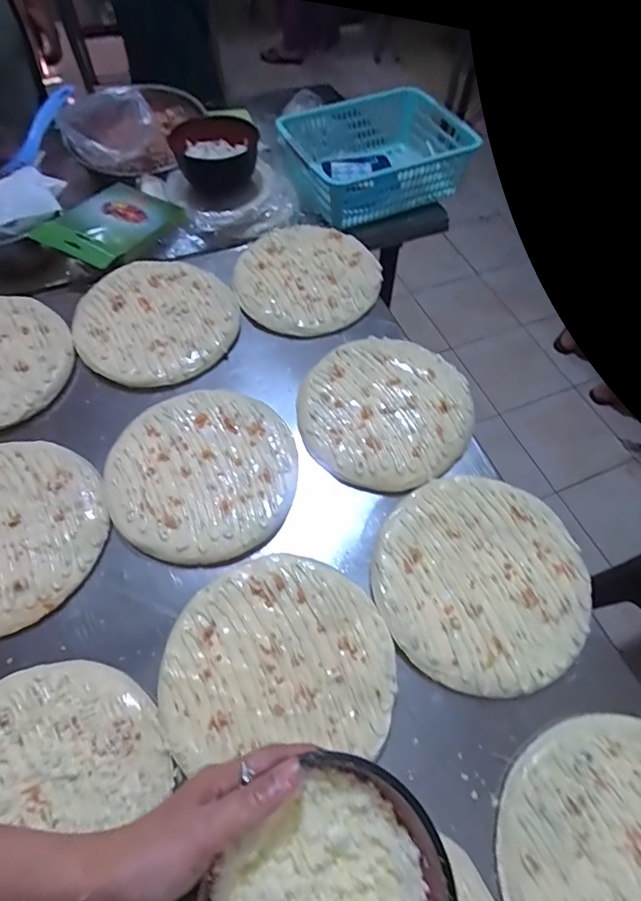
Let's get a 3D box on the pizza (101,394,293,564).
[{"bbox_3d":[-0.126,0.021,0.502,0.196,0.014,0.196,1,60,-1],"label":"pizza"}]

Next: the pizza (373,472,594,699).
[{"bbox_3d":[0.154,0.119,0.448,0.191,0.015,0.201,1,60,-1],"label":"pizza"}]

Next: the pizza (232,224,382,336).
[{"bbox_3d":[-0.018,-0.248,0.635,0.192,0.022,0.191,-1,60,-2],"label":"pizza"}]

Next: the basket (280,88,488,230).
[{"bbox_3d":[0.107,-0.535,0.848,0.302,0.102,0.210,-23,63,-14],"label":"basket"}]

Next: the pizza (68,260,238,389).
[{"bbox_3d":[-0.211,-0.169,0.597,0.199,0.021,0.186,1,60,-1],"label":"pizza"}]

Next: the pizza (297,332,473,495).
[{"bbox_3d":[0.076,-0.053,0.534,0.185,0.015,0.196,13,61,6],"label":"pizza"}]

